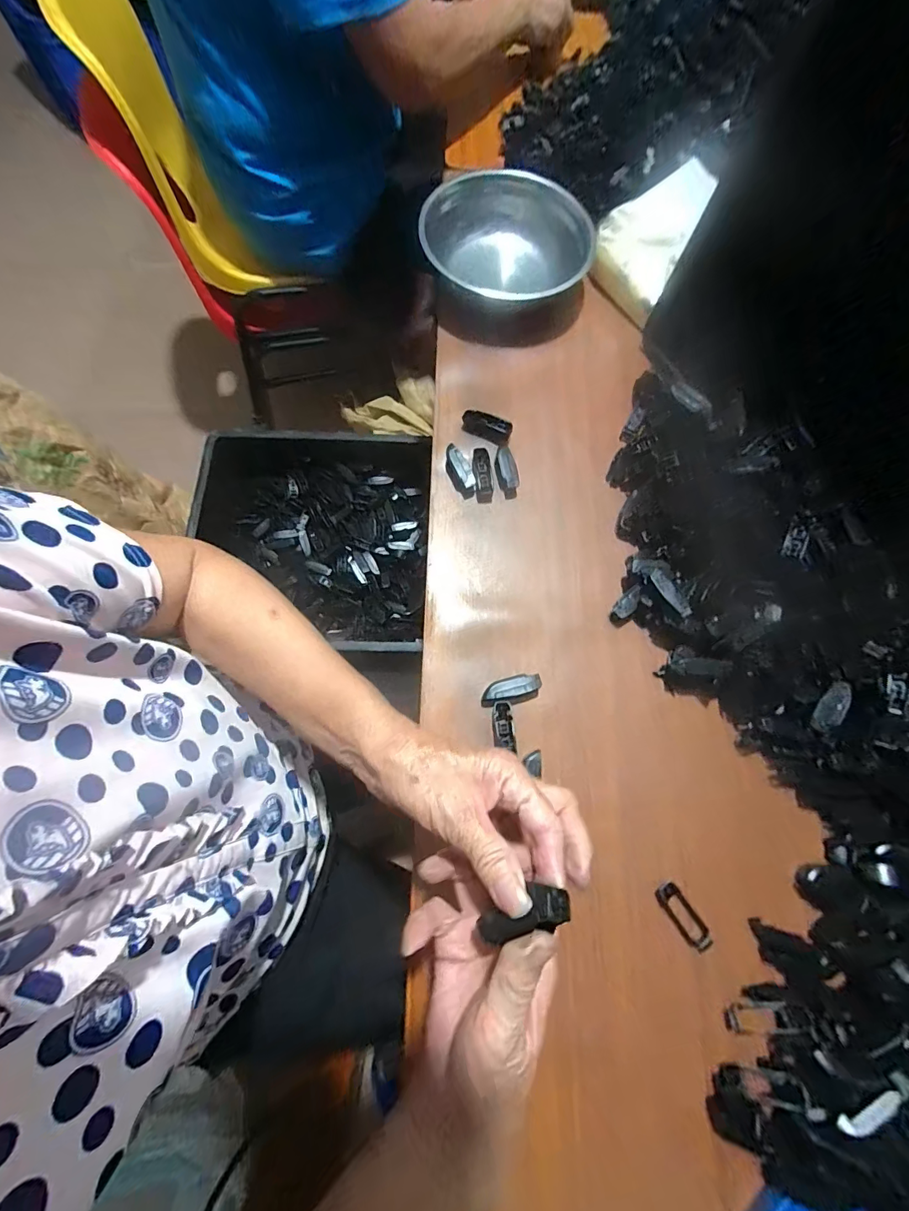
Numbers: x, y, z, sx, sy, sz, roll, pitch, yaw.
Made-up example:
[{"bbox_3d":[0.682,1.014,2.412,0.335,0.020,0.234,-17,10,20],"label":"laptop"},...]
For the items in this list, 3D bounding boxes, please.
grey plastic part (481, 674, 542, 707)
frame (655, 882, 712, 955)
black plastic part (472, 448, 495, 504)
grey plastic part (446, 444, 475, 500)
[{"bbox_3d":[0.051,0.077,0.396,0.055,0.016,0.019,-16,75,-7],"label":"grey plastic part"},{"bbox_3d":[0.189,0.256,0.351,0.020,0.006,0.056,-33,77,-11],"label":"frame"},{"bbox_3d":[0.031,-0.141,0.460,0.021,0.006,0.064,-5,74,-3],"label":"black plastic part"},{"bbox_3d":[0.007,-0.143,0.458,0.024,0.014,0.059,-16,75,-7],"label":"grey plastic part"}]

